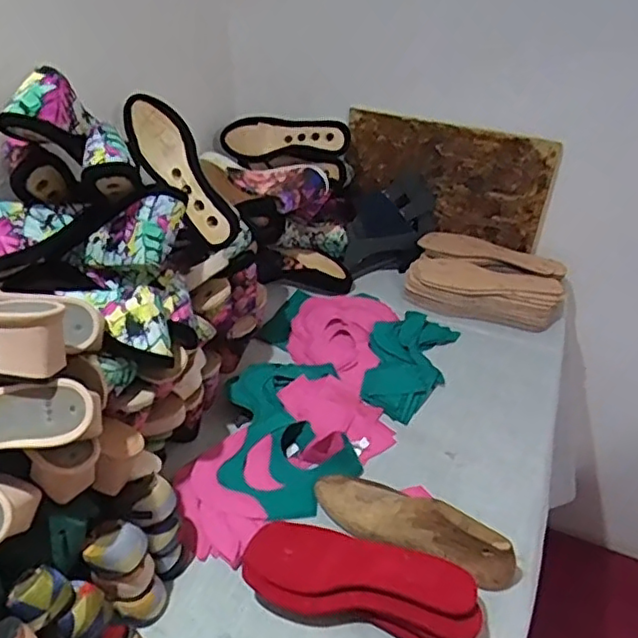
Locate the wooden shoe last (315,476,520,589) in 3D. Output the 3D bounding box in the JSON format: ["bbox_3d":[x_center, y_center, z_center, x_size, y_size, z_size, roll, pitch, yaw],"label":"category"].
[{"bbox_3d":[0.107,0.230,0.717,0.245,0.077,0.069,23,44,25],"label":"wooden shoe last"}]

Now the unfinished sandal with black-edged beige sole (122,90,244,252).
[{"bbox_3d":[-0.180,-0.197,0.833,0.062,0.079,0.225,-33,84,-35],"label":"unfinished sandal with black-edged beige sole"}]

